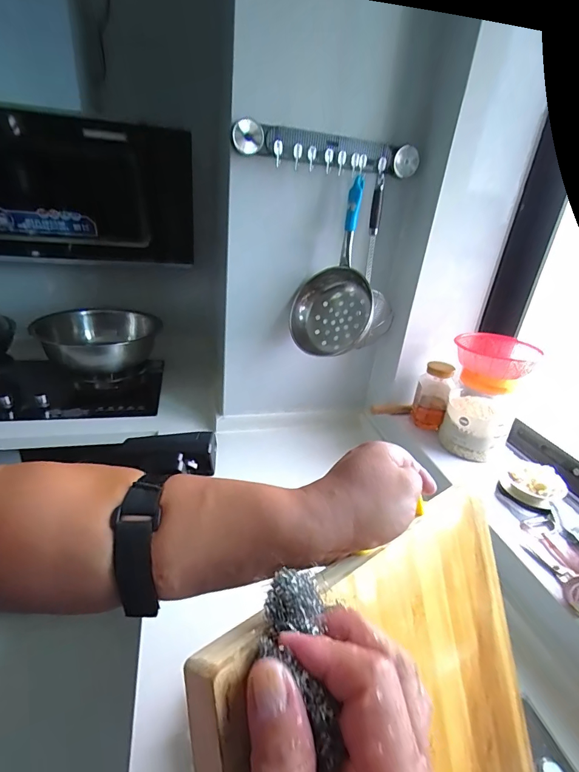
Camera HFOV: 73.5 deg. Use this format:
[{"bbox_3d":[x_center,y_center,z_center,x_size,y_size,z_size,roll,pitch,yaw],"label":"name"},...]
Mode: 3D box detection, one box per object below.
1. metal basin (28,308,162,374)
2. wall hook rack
[{"bbox_3d":[-0.604,-0.150,1.260,0.332,0.113,0.332,4,26,-2],"label":"metal basin"},{"bbox_3d":[0.089,-0.493,0.818,0.398,0.062,0.057,-5,28,-21],"label":"wall hook rack"}]

